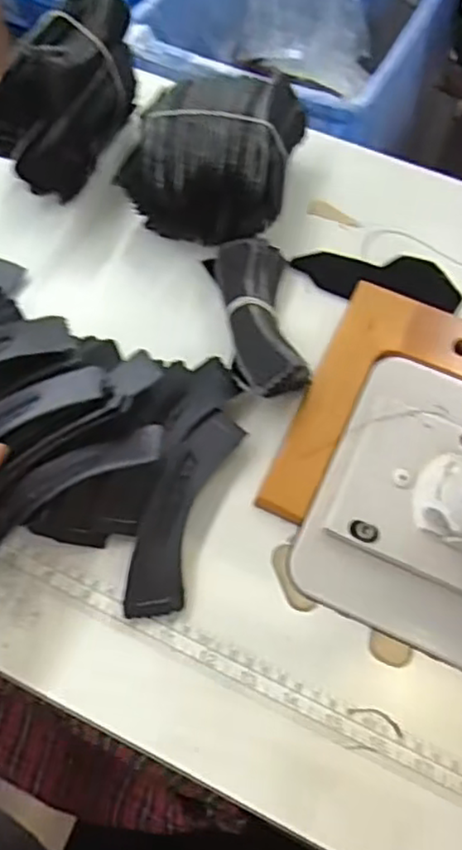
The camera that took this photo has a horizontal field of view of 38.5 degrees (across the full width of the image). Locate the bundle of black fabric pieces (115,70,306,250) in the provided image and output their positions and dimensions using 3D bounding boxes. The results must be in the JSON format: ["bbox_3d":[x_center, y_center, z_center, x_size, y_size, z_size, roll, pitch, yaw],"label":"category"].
[{"bbox_3d":[-0.018,-0.222,0.540,0.134,0.064,0.159,14,59,5],"label":"bundle of black fabric pieces"}]

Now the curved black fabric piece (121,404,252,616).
[{"bbox_3d":[-0.031,0.049,0.410,0.041,0.008,0.141,28,60,-11],"label":"curved black fabric piece"}]

